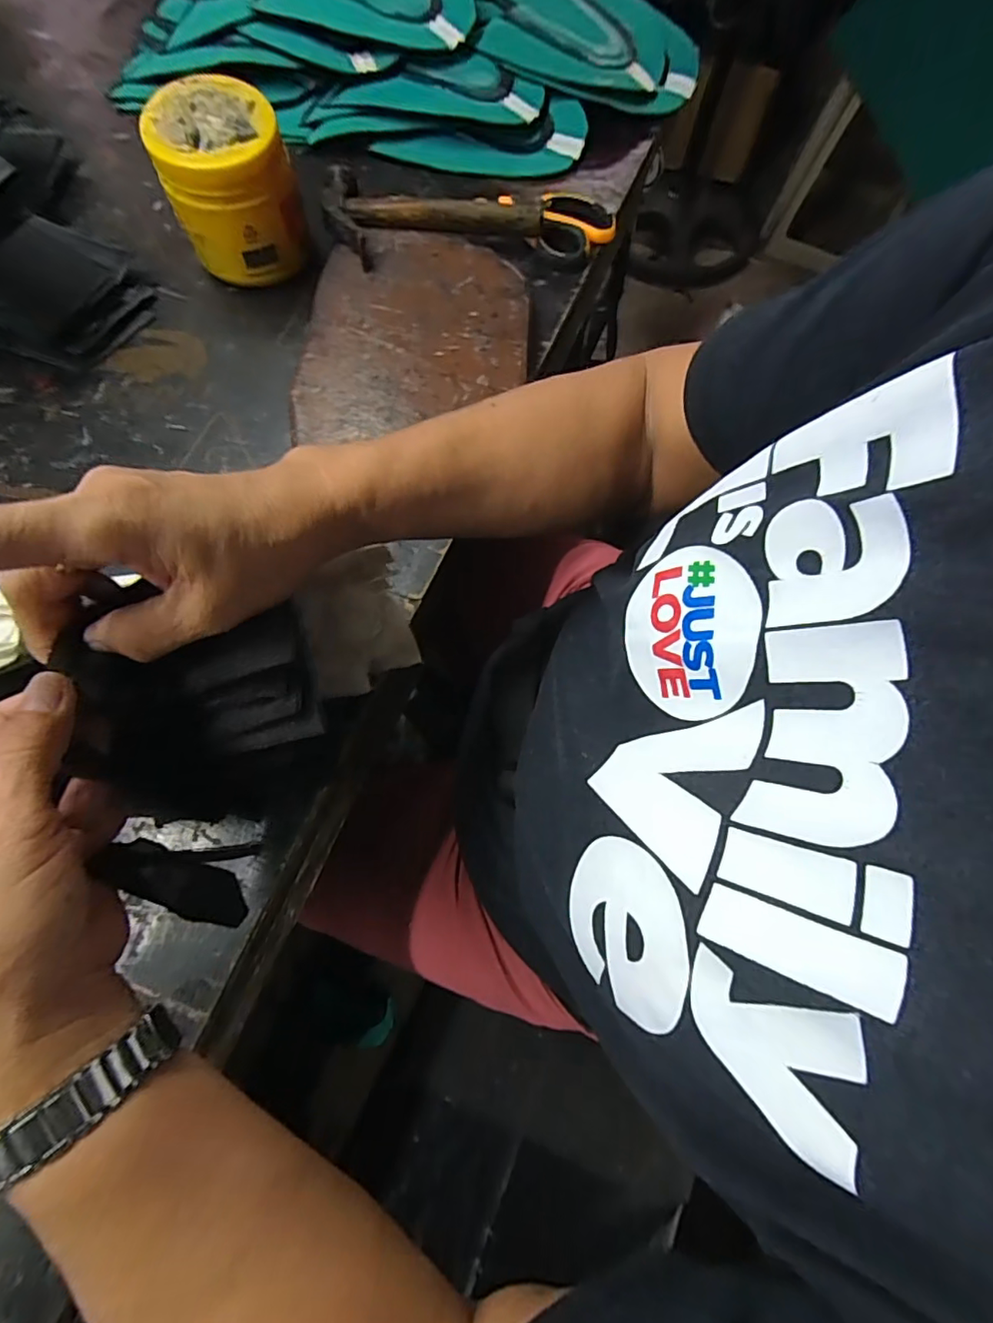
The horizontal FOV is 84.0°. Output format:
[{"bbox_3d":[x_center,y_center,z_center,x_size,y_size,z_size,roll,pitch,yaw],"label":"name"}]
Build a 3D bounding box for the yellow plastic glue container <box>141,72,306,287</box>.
[{"bbox_3d":[-0.207,-0.372,0.436,0.095,0.096,0.087,-22,73,-8],"label":"yellow plastic glue container"}]

